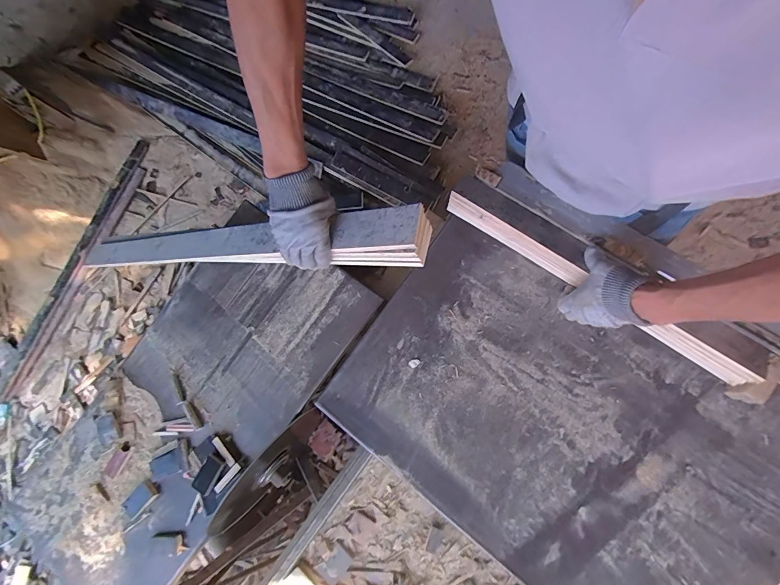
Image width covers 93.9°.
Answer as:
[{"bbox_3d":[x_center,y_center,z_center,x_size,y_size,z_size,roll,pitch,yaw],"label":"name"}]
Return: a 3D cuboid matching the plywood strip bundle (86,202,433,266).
[{"bbox_3d":[-0.285,-0.087,0.685,0.769,0.053,0.074,2,66,30],"label":"plywood strip bundle"}]

